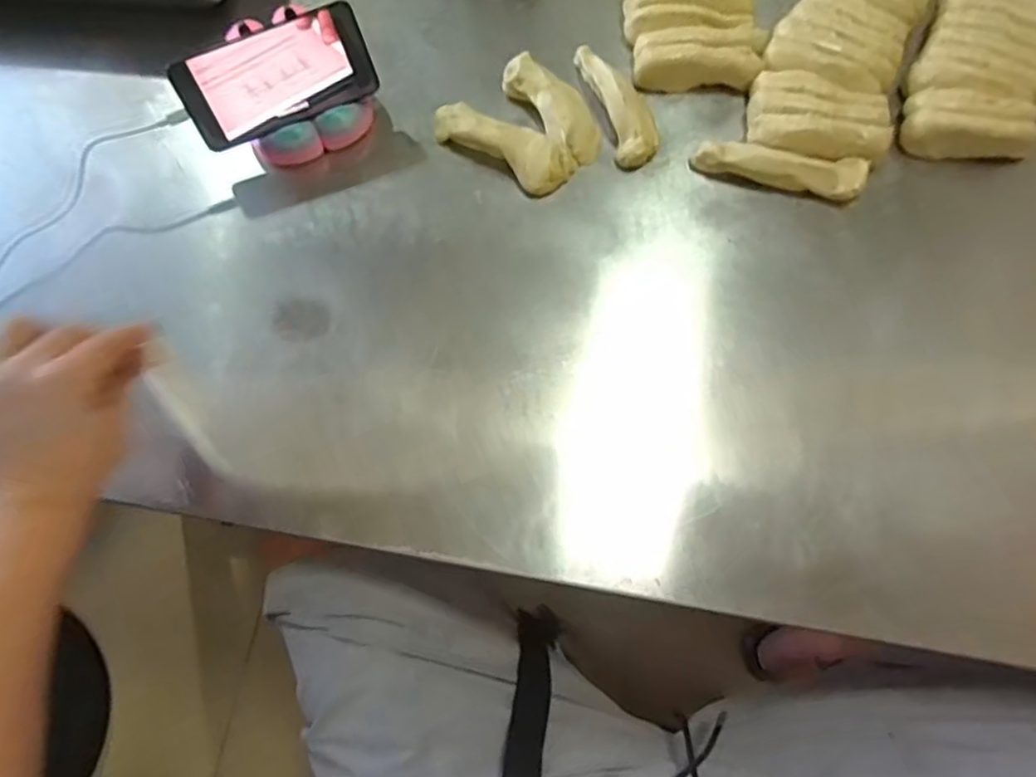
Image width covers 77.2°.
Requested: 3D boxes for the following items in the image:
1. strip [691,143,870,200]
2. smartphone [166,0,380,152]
[{"bbox_3d":[0.238,-0.198,0.590,0.152,0.021,0.035,8,72,3],"label":"strip"},{"bbox_3d":[-0.212,-0.275,0.575,0.162,0.076,0.014,-24,39,-6],"label":"smartphone"}]

